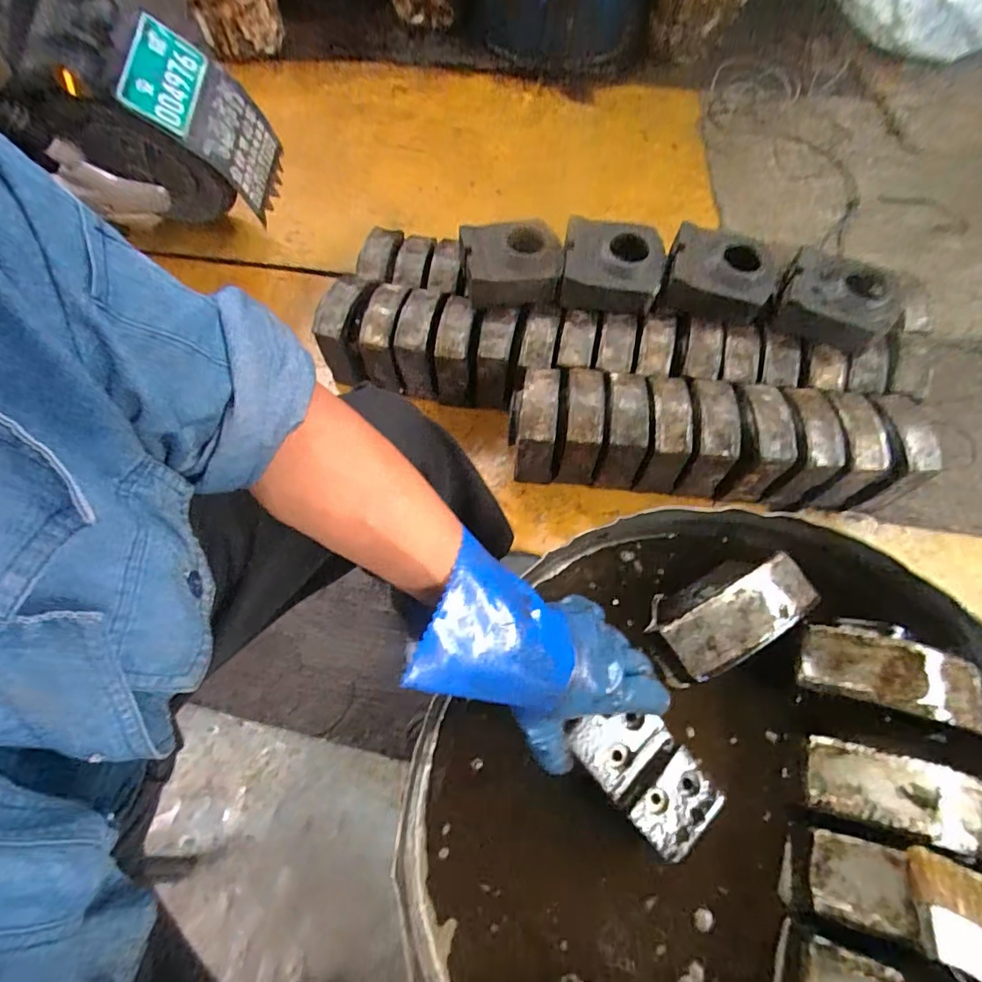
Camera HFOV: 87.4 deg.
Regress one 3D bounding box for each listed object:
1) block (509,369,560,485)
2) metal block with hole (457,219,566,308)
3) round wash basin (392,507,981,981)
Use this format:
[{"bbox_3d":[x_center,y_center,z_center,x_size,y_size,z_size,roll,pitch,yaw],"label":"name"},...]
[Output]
[{"bbox_3d":[0.076,-0.116,0.956,0.080,0.181,0.165,3,65,-1],"label":"block"},{"bbox_3d":[0.035,-0.419,0.959,0.190,0.115,0.110,4,63,3],"label":"metal block with hole"},{"bbox_3d":[0.224,0.251,0.449,0.572,0.121,0.488,2,65,-1],"label":"round wash basin"}]

